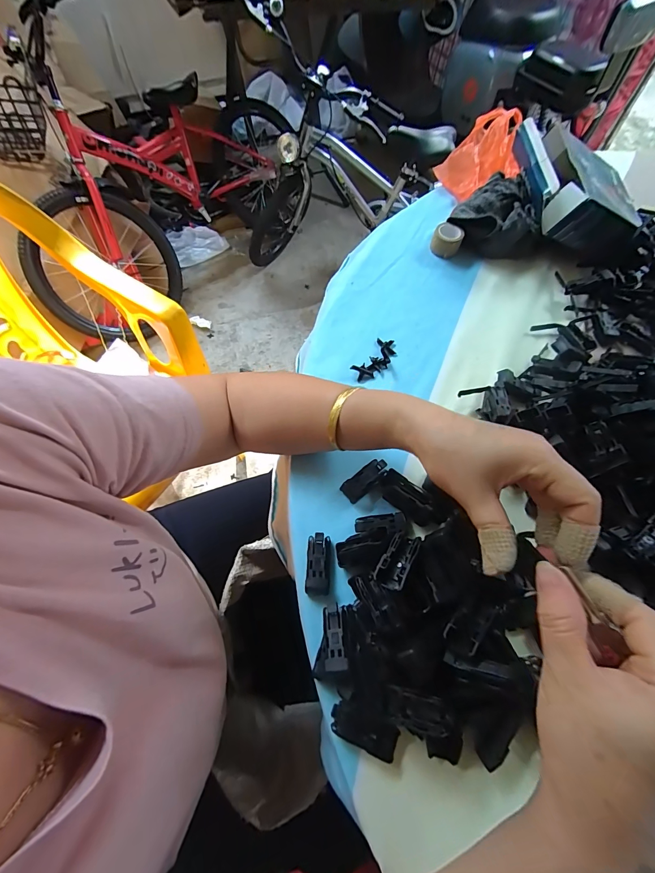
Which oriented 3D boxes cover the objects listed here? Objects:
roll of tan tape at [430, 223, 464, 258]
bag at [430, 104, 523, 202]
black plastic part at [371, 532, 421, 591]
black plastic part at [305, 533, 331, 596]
[{"bbox_3d":[0.156,-0.257,0.452,0.035,0.027,0.035,23,67,8],"label":"roll of tan tape"},{"bbox_3d":[0.233,-0.416,0.514,0.092,0.056,0.153,42,97,30],"label":"bag"},{"bbox_3d":[0.050,0.088,0.247,0.019,0.012,0.042,34,57,12],"label":"black plastic part"},{"bbox_3d":[-0.007,0.108,0.291,0.020,0.009,0.048,3,66,-1],"label":"black plastic part"}]

